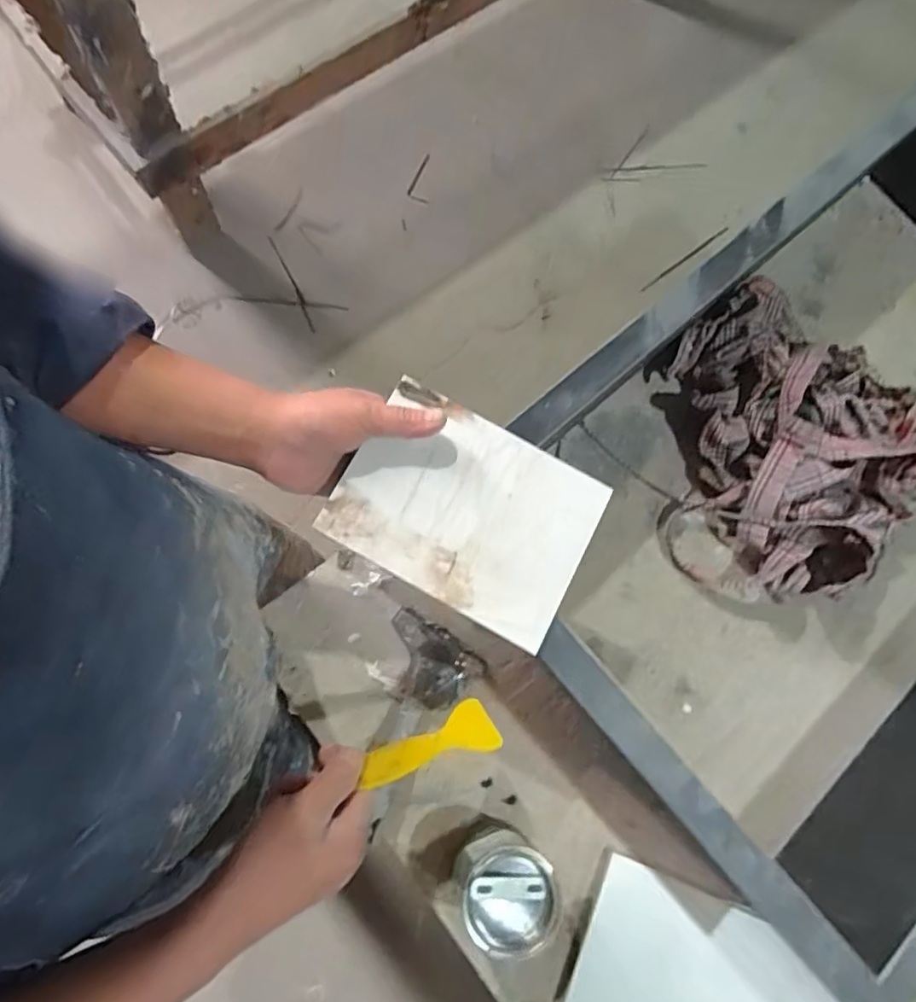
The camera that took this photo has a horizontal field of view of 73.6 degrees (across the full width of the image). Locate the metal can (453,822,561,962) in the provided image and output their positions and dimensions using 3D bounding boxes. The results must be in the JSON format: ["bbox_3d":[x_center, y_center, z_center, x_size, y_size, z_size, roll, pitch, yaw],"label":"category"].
[{"bbox_3d":[0.040,0.329,0.524,0.081,0.085,0.076,1,77,-6],"label":"metal can"}]

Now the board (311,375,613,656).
[{"bbox_3d":[0.007,0.006,0.464,0.184,0.007,0.142,29,77,1],"label":"board"}]

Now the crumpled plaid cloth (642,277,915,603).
[{"bbox_3d":[0.362,-0.066,0.647,0.279,0.091,0.333,1,77,-6],"label":"crumpled plaid cloth"}]

